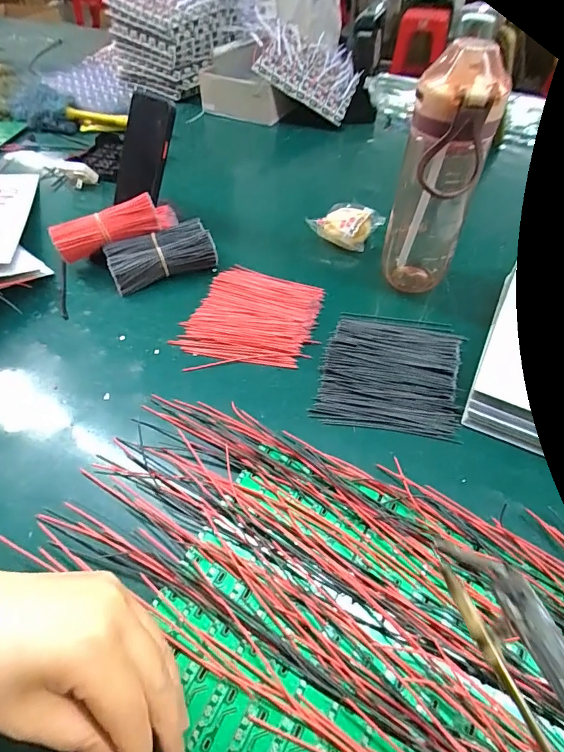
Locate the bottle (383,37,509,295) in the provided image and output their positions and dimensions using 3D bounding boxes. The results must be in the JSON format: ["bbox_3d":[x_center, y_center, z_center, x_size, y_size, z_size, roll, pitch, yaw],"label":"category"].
[{"bbox_3d":[0.145,-0.178,0.392,0.069,0.217,0.061,14,51,13],"label":"bottle"}]

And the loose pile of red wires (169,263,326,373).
[{"bbox_3d":[-0.031,-0.061,0.435,0.127,0.013,0.143,15,51,13],"label":"loose pile of red wires"}]

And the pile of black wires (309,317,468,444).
[{"bbox_3d":[0.103,-0.010,0.389,0.123,0.010,0.141,11,51,10],"label":"pile of black wires"}]

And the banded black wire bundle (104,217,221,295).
[{"bbox_3d":[-0.140,-0.140,0.484,0.123,0.036,0.070,-21,52,-16],"label":"banded black wire bundle"}]

